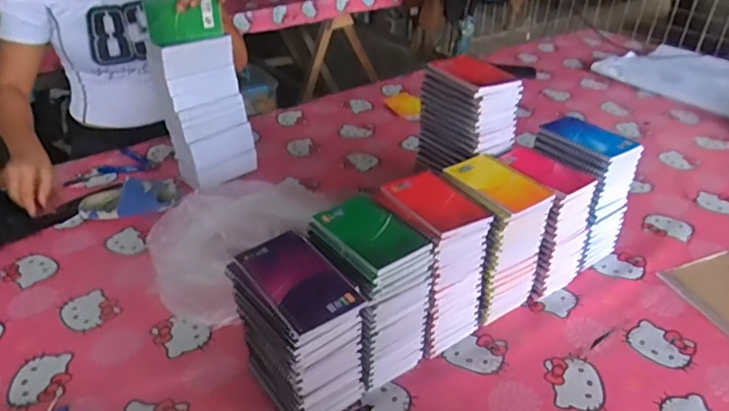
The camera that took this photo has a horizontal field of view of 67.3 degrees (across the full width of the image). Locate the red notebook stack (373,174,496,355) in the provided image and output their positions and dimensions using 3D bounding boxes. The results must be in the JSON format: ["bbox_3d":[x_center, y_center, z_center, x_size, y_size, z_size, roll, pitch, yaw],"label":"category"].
[{"bbox_3d":[0.088,0.077,0.746,0.100,0.198,0.138,-19,39,-27],"label":"red notebook stack"}]

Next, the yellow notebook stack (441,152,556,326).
[{"bbox_3d":[0.170,0.049,0.784,0.110,0.201,0.129,-21,39,-29],"label":"yellow notebook stack"}]

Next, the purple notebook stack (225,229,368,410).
[{"bbox_3d":[-0.073,0.150,0.641,0.097,0.191,0.149,-26,42,-34],"label":"purple notebook stack"}]

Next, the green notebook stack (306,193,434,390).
[{"bbox_3d":[0.004,0.110,0.694,0.102,0.201,0.134,-21,40,-29],"label":"green notebook stack"}]

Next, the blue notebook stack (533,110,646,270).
[{"bbox_3d":[0.350,-0.021,0.890,0.105,0.212,0.136,-17,38,-25],"label":"blue notebook stack"}]

